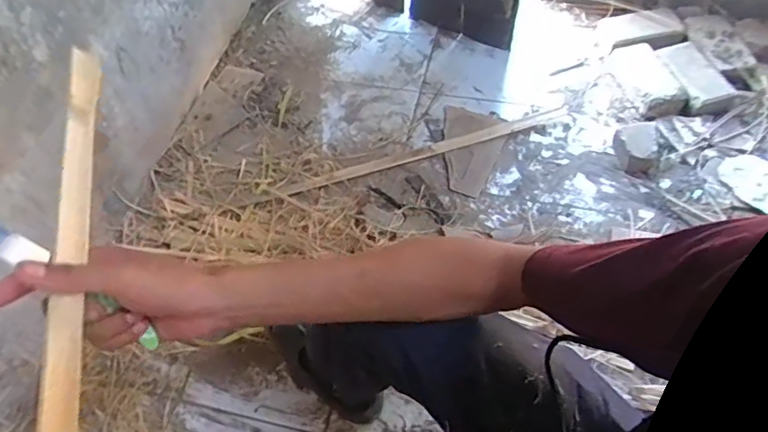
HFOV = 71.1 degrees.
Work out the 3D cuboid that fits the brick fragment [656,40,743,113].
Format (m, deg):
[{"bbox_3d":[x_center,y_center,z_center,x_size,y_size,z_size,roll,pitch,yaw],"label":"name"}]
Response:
[{"bbox_3d":[0.832,-0.371,1.427,0.130,0.036,0.225,-10,57,-2],"label":"brick fragment"}]

